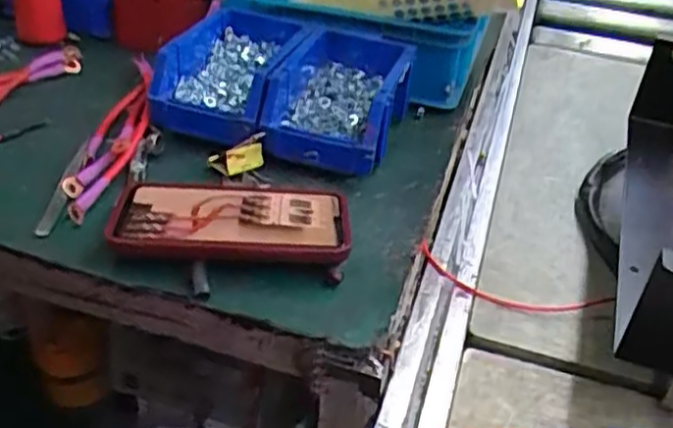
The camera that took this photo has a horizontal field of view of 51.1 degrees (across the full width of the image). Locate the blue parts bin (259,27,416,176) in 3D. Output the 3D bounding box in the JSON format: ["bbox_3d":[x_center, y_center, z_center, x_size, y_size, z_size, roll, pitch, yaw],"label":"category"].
[{"bbox_3d":[0.010,-0.113,0.647,0.106,0.058,0.188,11,35,9],"label":"blue parts bin"}]

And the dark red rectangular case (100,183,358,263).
[{"bbox_3d":[-0.073,0.001,0.498,0.158,0.018,0.083,0,35,-6],"label":"dark red rectangular case"}]

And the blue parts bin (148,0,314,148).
[{"bbox_3d":[-0.096,-0.134,0.655,0.107,0.059,0.176,10,35,8],"label":"blue parts bin"}]

